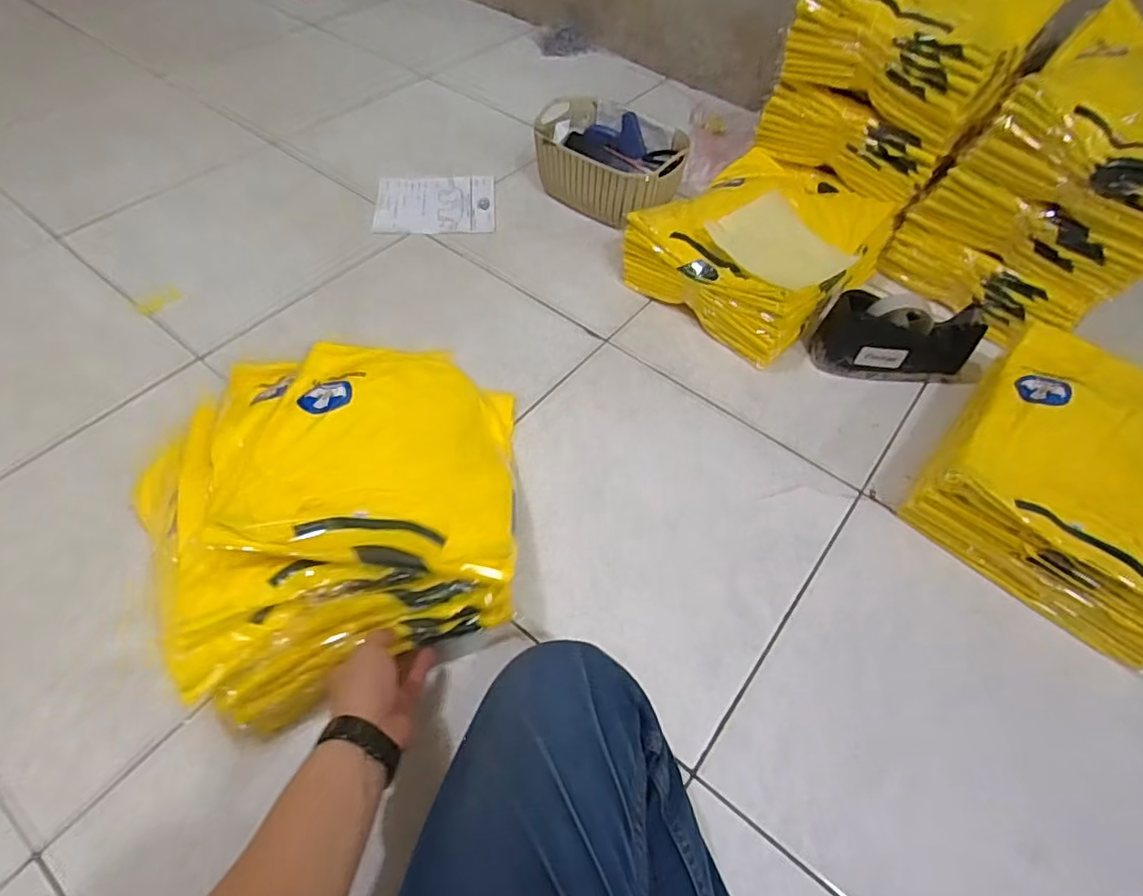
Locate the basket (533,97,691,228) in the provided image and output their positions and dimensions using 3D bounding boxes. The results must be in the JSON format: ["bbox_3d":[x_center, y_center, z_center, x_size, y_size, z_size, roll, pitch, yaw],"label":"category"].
[{"bbox_3d":[0.065,-0.491,1.017,0.263,0.102,0.183,34,60,18],"label":"basket"}]

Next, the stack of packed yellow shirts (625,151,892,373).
[{"bbox_3d":[0.290,-0.315,0.892,0.326,0.136,0.273,-38,66,-25],"label":"stack of packed yellow shirts"}]

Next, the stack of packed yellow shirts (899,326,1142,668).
[{"bbox_3d":[0.588,0.036,0.678,0.279,0.130,0.308,36,61,19],"label":"stack of packed yellow shirts"}]

